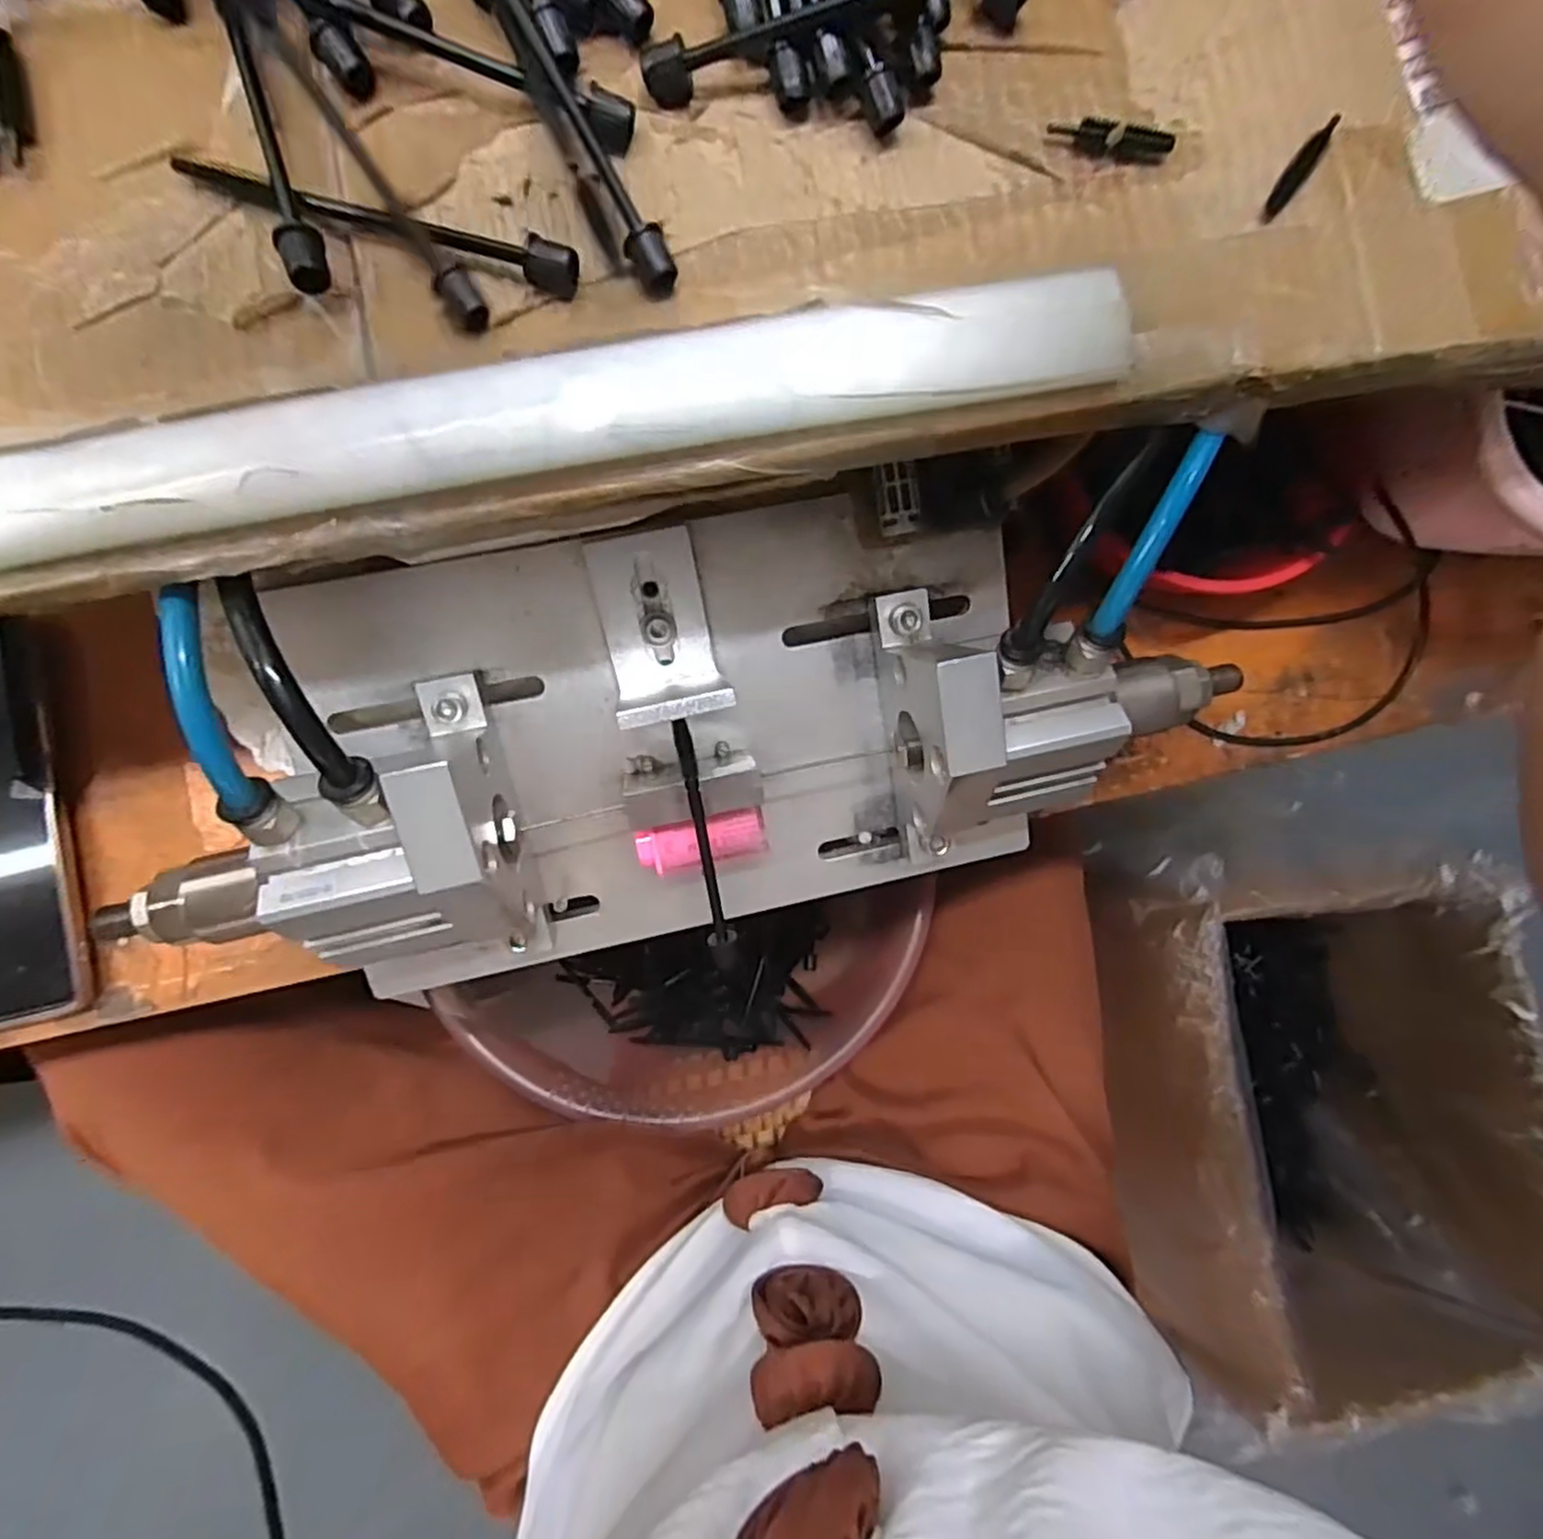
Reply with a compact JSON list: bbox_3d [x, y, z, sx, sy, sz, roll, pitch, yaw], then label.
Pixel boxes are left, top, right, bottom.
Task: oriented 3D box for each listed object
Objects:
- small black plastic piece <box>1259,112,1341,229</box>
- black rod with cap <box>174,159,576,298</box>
[{"bbox_3d":[0.143,-0.163,0.202,0.007,0.004,0.032,35,94,1],"label":"small black plastic piece"},{"bbox_3d":[-0.099,-0.140,0.186,0.101,0.009,0.010,17,82,-1],"label":"black rod with cap"}]

